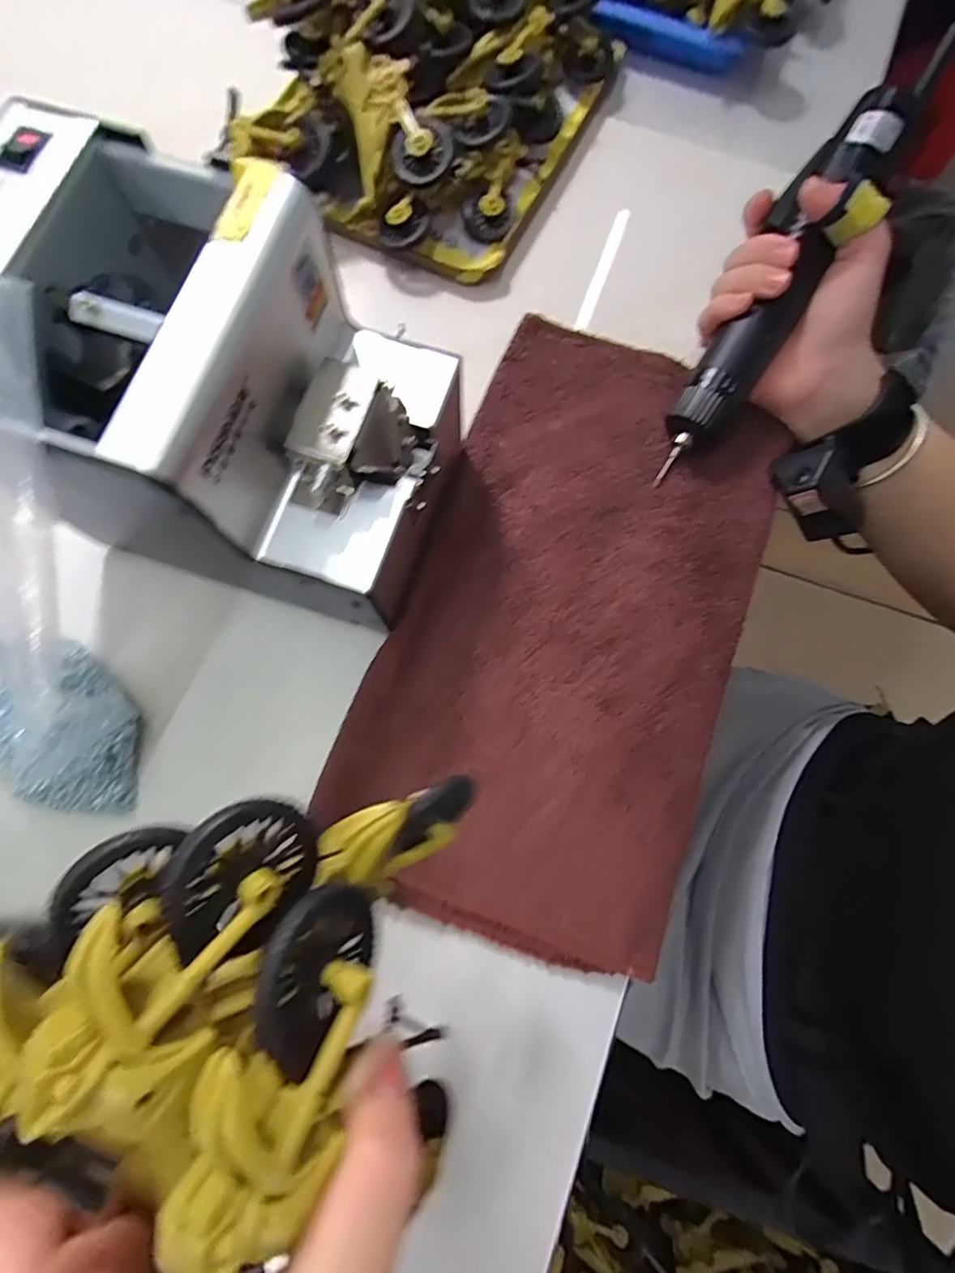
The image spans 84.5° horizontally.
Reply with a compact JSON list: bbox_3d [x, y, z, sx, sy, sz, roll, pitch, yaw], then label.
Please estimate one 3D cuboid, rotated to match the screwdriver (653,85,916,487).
[{"bbox_3d":[0.163,-0.190,0.296,0.036,0.033,0.211,30,99,5],"label":"screwdriver"}]

